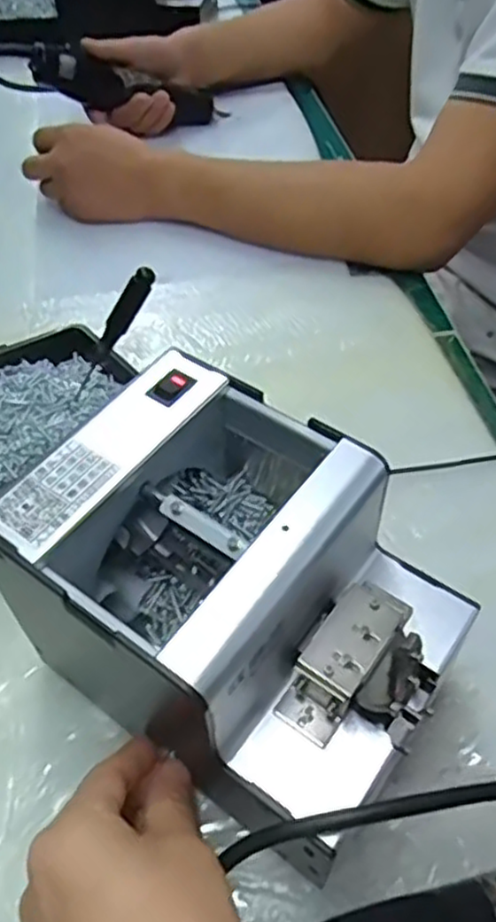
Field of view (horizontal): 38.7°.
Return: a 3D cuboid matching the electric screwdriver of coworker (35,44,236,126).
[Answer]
[{"bbox_3d":[-0.121,-0.393,0.752,0.211,0.045,0.045,-4,45,-35],"label":"electric screwdriver of coworker"}]

